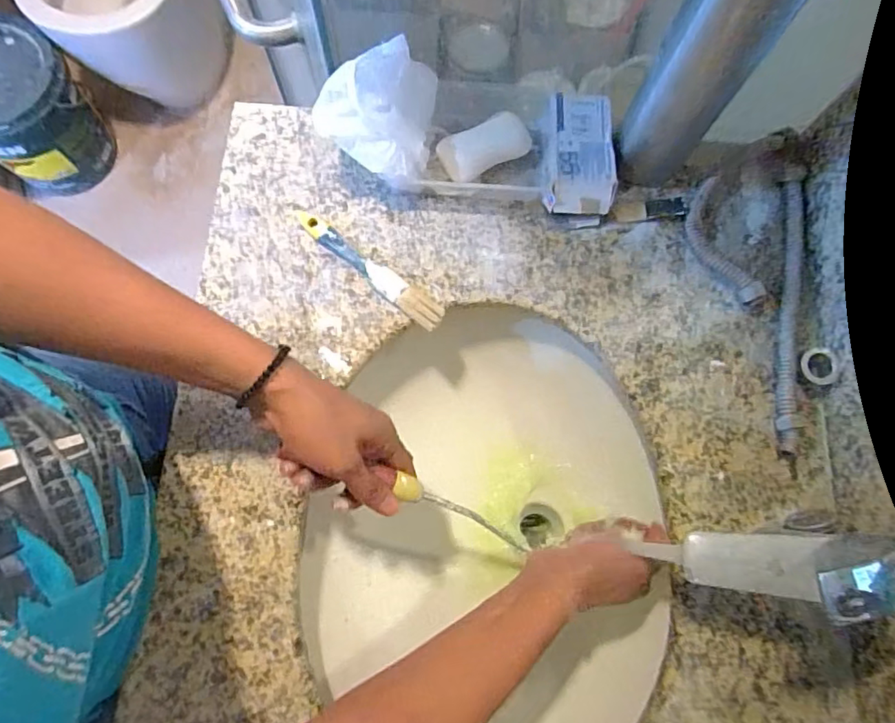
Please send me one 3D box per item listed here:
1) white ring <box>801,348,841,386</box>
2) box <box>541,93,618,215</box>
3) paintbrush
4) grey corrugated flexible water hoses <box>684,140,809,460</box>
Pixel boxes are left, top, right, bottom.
[{"bbox_3d":[0.334,0.005,0.491,0.029,0.007,0.034,-27,60,36],"label":"white ring"},{"bbox_3d":[0.131,-0.202,0.542,0.066,0.040,0.120,5,75,1],"label":"box"},{"bbox_3d":[-0.076,-0.092,0.525,0.175,0.013,0.028,39,78,9],"label":"paintbrush"},{"bbox_3d":[0.287,-0.077,0.523,0.114,0.023,0.316,9,76,2],"label":"grey corrugated flexible water hoses"}]

